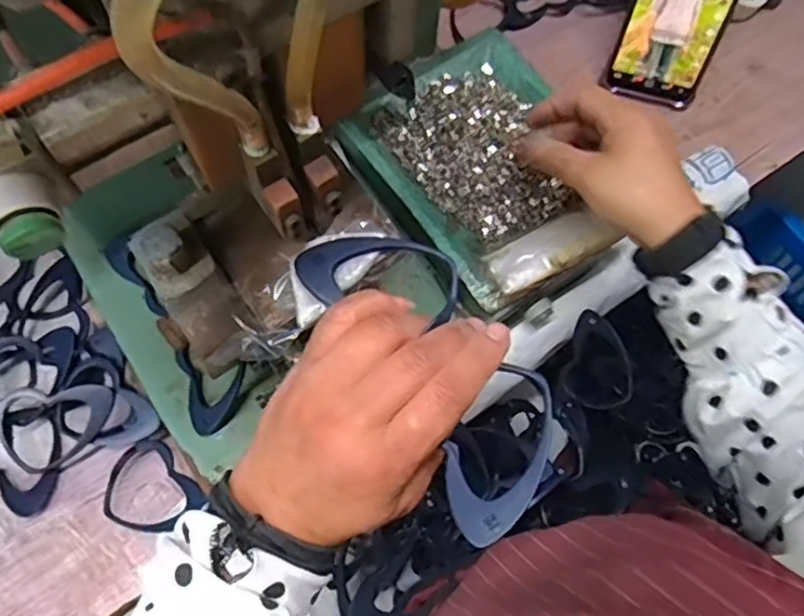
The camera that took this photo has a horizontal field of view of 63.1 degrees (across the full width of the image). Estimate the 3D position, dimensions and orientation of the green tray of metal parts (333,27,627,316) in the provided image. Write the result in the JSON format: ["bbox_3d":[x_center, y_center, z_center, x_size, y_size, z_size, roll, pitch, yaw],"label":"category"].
[{"bbox_3d":[0.063,-0.104,0.469,0.148,0.023,0.187,-32,73,-13],"label":"green tray of metal parts"}]

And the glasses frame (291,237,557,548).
[{"bbox_3d":[0.015,0.021,0.282,0.063,0.009,0.149,-29,67,-12],"label":"glasses frame"}]

